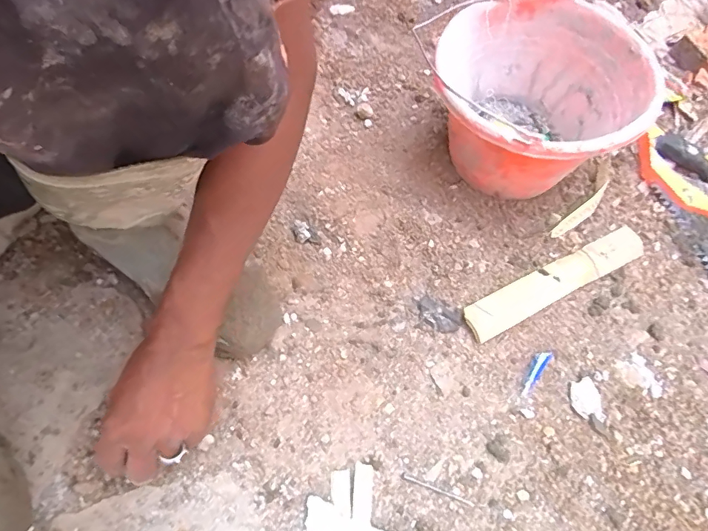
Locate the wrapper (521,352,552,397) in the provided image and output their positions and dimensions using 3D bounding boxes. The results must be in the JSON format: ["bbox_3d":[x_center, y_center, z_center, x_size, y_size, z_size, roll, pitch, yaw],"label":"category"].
[{"bbox_3d":[0.197,0.117,0.489,0.015,0.007,0.057,35,66,13],"label":"wrapper"}]

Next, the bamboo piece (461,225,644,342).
[{"bbox_3d":[0.246,0.017,0.542,0.261,0.014,0.043,-24,67,-15],"label":"bamboo piece"}]

